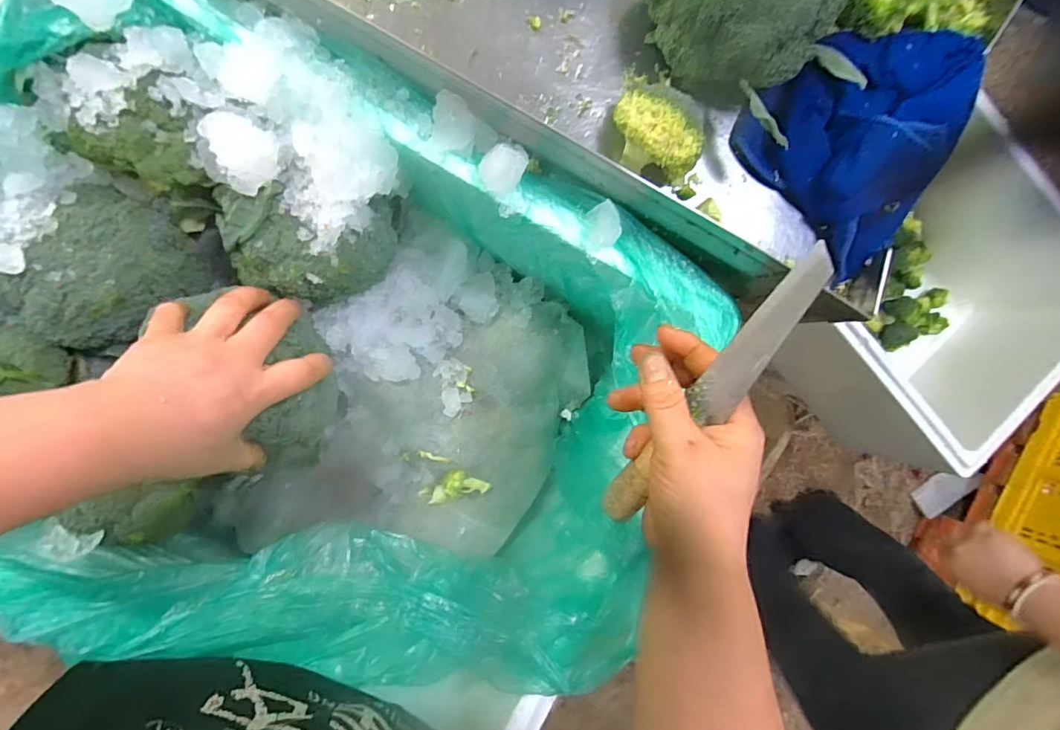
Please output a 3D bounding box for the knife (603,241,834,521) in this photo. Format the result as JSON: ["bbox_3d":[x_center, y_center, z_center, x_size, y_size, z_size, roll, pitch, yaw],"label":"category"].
[{"bbox_3d":[0.099,0.024,0.282,0.019,0.020,0.199,25,121,-8],"label":"knife"}]

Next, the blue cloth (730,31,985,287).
[{"bbox_3d":[0.252,-0.175,0.362,0.172,0.042,0.150,-41,97,-6],"label":"blue cloth"}]

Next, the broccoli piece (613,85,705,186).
[{"bbox_3d":[0.087,-0.158,0.336,0.057,0.050,0.048,9,90,-9],"label":"broccoli piece"}]

